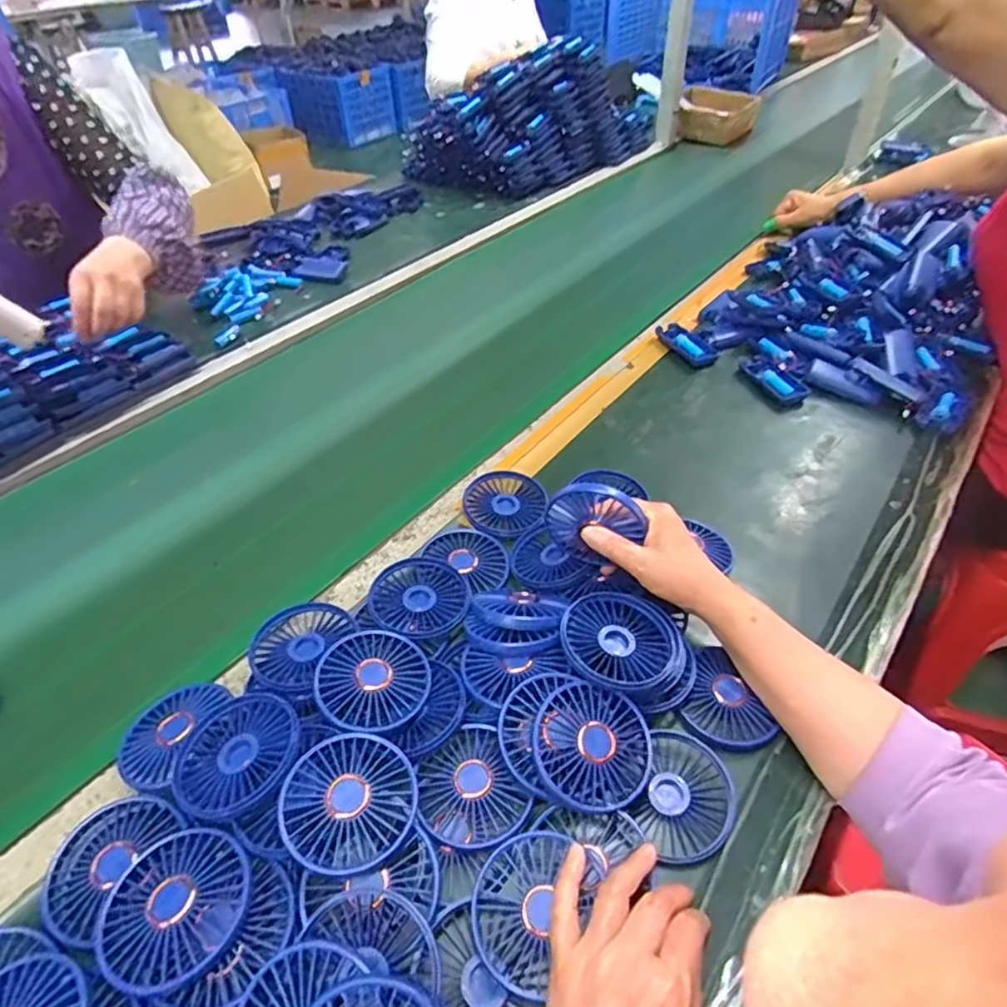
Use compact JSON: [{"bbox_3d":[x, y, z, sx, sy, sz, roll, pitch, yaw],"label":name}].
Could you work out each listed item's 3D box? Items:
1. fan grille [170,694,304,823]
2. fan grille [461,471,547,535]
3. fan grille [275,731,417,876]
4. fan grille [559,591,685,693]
[{"bbox_3d":[-0.191,0.177,0.463,0.088,0.020,0.087,-1,43,1],"label":"fan grille"},{"bbox_3d":[0.001,-0.001,0.688,0.085,0.014,0.088,-9,44,-7],"label":"fan grille"},{"bbox_3d":[-0.103,0.195,0.429,0.080,0.021,0.085,-1,43,1],"label":"fan grille"},{"bbox_3d":[0.094,0.109,0.518,0.089,0.013,0.094,7,44,-6],"label":"fan grille"}]

